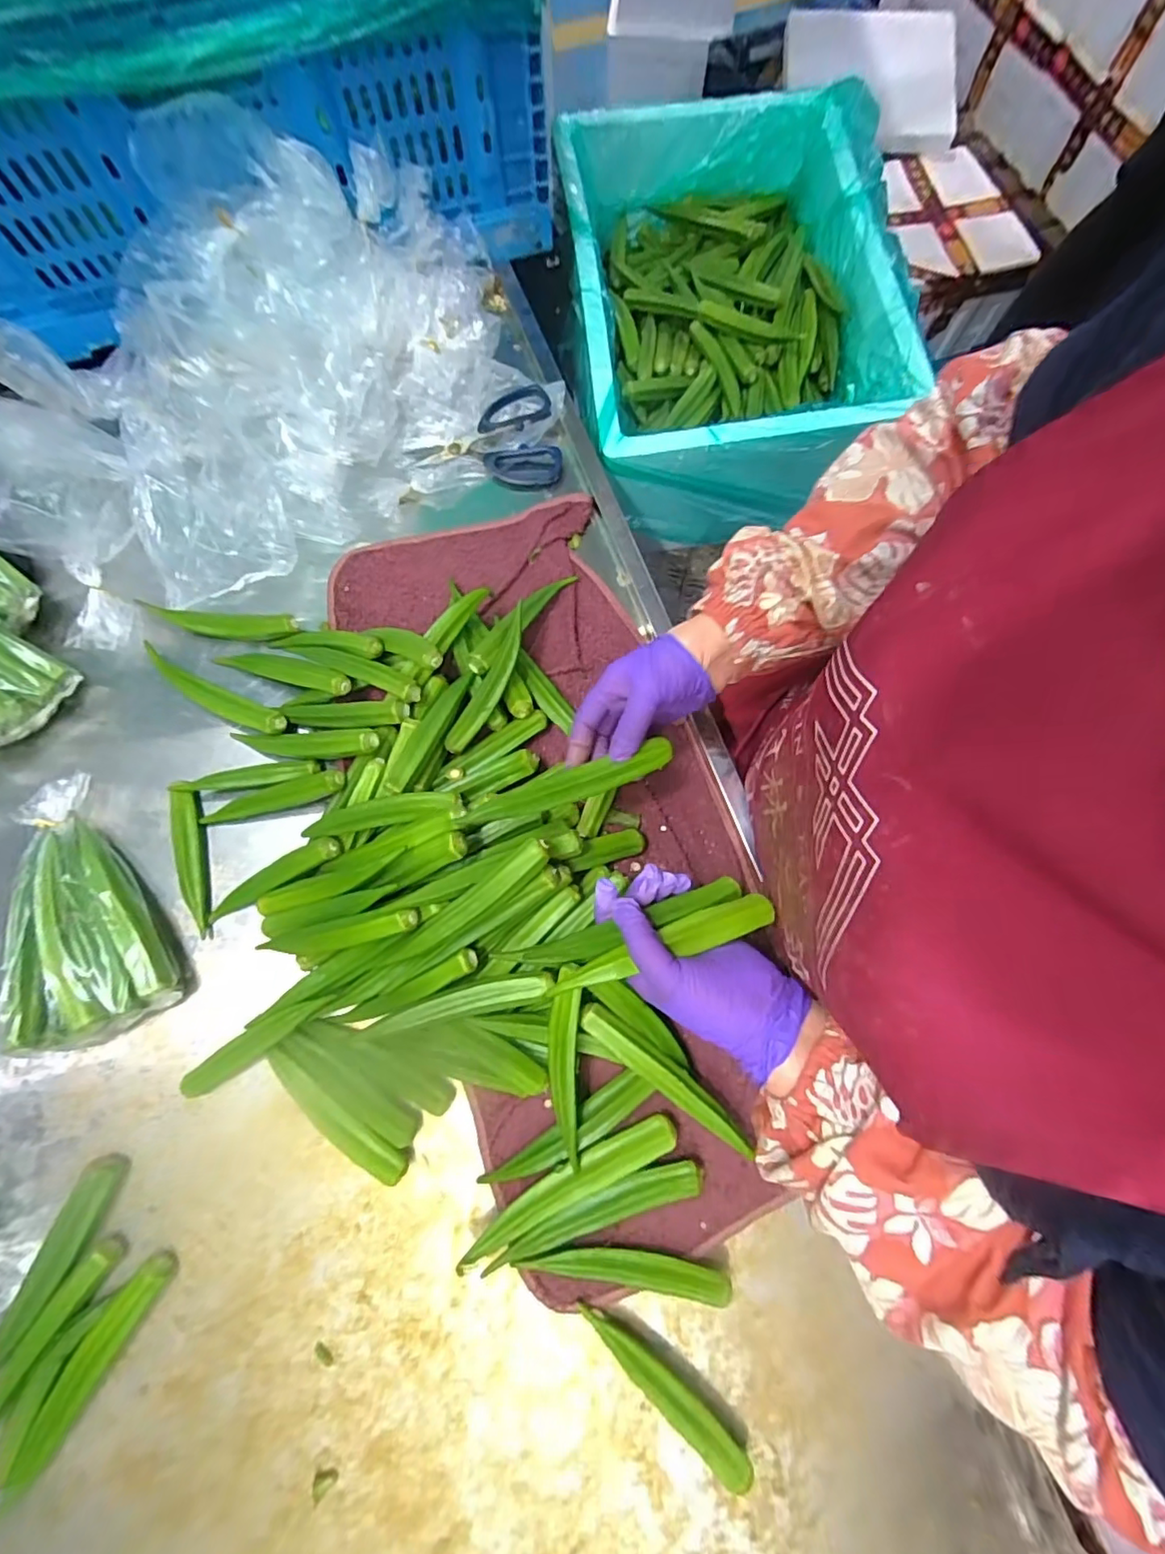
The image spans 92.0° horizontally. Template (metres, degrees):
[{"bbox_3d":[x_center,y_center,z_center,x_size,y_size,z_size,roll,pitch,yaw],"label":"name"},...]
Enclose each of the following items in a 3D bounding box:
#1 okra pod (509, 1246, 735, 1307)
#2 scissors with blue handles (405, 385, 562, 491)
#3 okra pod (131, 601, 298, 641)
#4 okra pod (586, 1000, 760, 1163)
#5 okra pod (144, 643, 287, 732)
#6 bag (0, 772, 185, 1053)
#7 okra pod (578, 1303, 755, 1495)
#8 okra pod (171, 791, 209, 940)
[{"bbox_3d":[0.029,0.346,0.395,0.144,0.024,0.022,6,74,2],"label":"okra pod"},{"bbox_3d":[-0.101,-0.341,0.584,0.150,0.016,0.106,-12,91,-1],"label":"scissors with blue handles"},{"bbox_3d":[-0.339,-0.143,0.530,0.143,0.025,0.024,3,74,1],"label":"okra pod"},{"bbox_3d":[0.060,0.216,0.409,0.143,0.021,0.023,34,77,9],"label":"okra pod"},{"bbox_3d":[-0.337,-0.075,0.512,0.157,0.026,0.026,25,76,7],"label":"okra pod"},{"bbox_3d":[-0.404,0.101,0.454,0.105,0.046,0.213,-26,76,-7],"label":"bag"},{"bbox_3d":[0.055,0.409,0.377,0.132,0.023,0.022,39,78,10],"label":"okra pod"},{"bbox_3d":[-0.331,0.071,0.472,0.019,0.017,0.120,-12,75,-3],"label":"okra pod"}]

